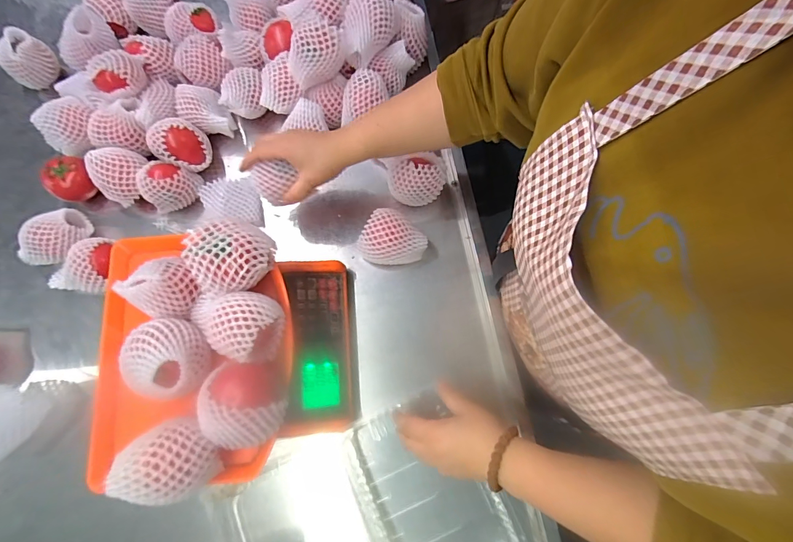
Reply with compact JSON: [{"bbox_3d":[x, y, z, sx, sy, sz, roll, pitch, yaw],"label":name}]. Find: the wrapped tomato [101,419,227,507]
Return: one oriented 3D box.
[{"bbox_3d":[-0.223,0.187,0.365,0.077,0.060,0.070,-20,78,-4],"label":"wrapped tomato"}]

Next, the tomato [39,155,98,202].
[{"bbox_3d":[-0.514,-0.144,0.590,0.052,0.054,0.070,24,79,6],"label":"tomato"}]

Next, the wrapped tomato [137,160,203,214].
[{"bbox_3d":[-0.350,-0.131,0.572,0.069,0.056,0.071,0,78,1],"label":"wrapped tomato"}]

